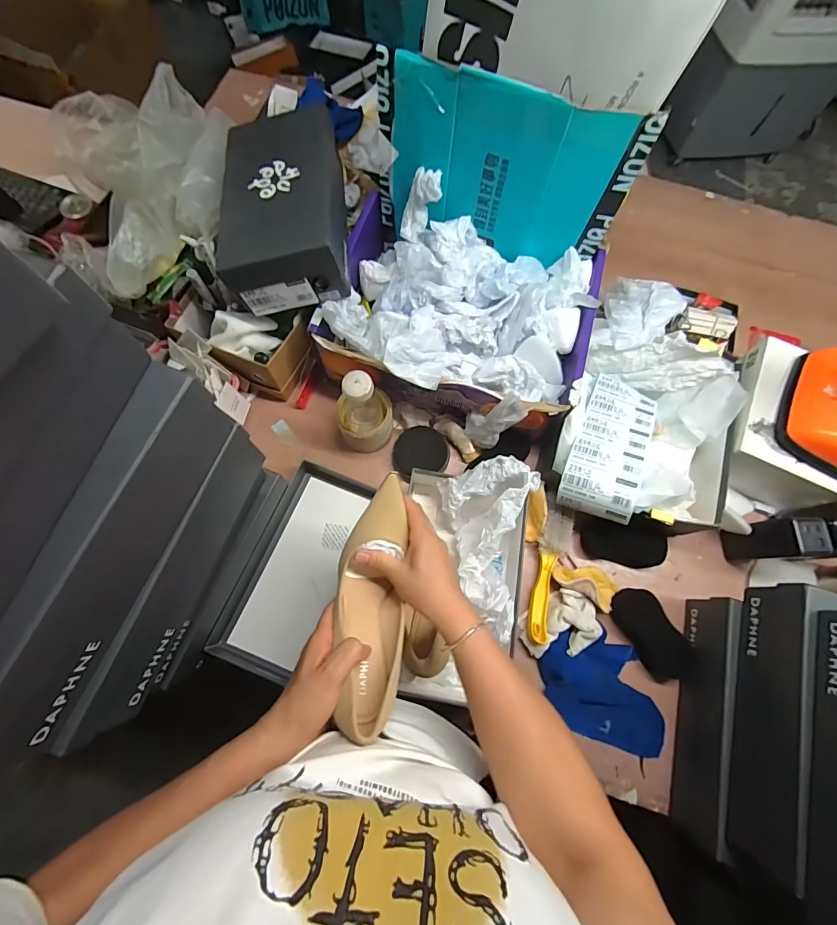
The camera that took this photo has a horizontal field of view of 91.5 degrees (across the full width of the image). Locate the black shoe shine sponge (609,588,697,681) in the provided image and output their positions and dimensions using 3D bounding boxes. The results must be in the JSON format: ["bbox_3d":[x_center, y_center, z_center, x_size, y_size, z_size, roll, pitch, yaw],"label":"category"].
[{"bbox_3d":[0.350,0.253,0.603,0.067,0.037,0.136,-29,76,-10],"label":"black shoe shine sponge"}]

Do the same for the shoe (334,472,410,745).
[{"bbox_3d":[-0.051,0.134,0.421,0.074,0.069,0.245,2,63,-1],"label":"shoe"}]

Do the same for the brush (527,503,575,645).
[{"bbox_3d":[0.197,0.168,0.626,0.046,0.033,0.201,18,73,4],"label":"brush"}]

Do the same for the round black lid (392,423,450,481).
[{"bbox_3d":[0.002,-0.020,0.678,0.091,0.017,0.085,-15,74,-7],"label":"round black lid"}]

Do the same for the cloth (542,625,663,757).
[{"bbox_3d":[0.273,0.326,0.583,0.194,0.024,0.136,34,74,8],"label":"cloth"}]

